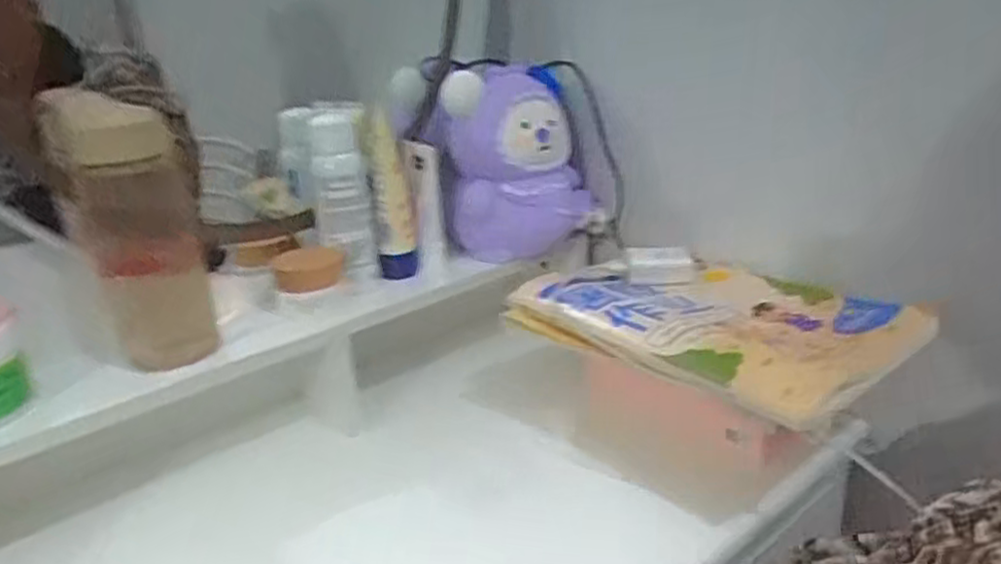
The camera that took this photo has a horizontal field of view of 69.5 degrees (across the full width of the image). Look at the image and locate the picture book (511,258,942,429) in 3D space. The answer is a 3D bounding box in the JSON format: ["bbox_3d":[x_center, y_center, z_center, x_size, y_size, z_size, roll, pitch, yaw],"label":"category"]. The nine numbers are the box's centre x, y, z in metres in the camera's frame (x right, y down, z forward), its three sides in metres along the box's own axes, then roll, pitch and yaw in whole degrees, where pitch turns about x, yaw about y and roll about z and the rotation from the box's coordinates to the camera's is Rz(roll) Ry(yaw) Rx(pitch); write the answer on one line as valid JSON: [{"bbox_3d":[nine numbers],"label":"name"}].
[{"bbox_3d":[0.158,0.024,0.548,0.272,0.028,0.186,16,29,41],"label":"picture book"}]

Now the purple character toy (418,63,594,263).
[{"bbox_3d":[0.007,-0.111,0.677,0.145,0.176,0.111,-4,21,2],"label":"purple character toy"}]

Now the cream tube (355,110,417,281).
[{"bbox_3d":[-0.097,-0.076,0.629,0.032,0.146,0.030,-5,21,-1],"label":"cream tube"}]

